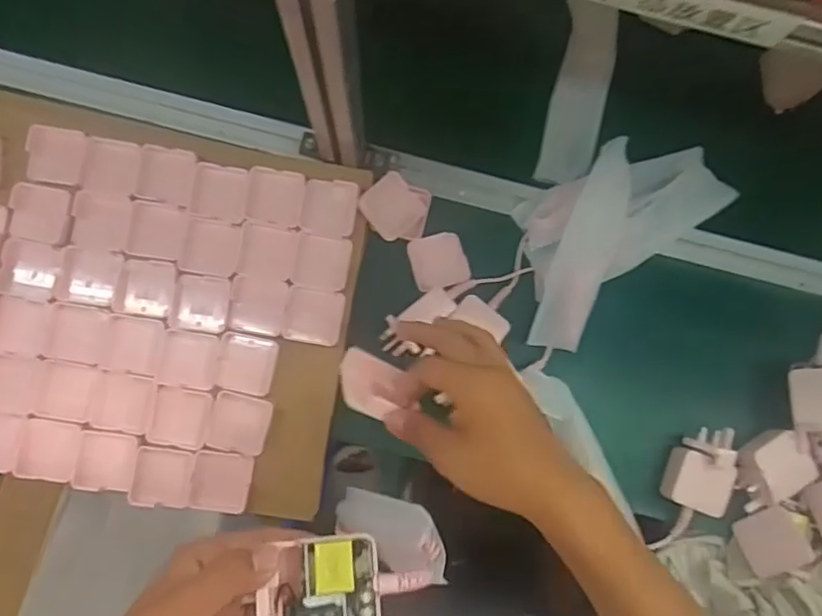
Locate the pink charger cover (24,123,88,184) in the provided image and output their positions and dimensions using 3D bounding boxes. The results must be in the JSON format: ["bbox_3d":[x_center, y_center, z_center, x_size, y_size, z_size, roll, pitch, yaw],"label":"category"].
[{"bbox_3d":[-0.390,-0.166,0.684,0.067,0.018,0.063,9,83,-2],"label":"pink charger cover"}]

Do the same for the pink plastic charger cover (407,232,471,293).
[{"bbox_3d":[0.031,-0.054,0.707,0.061,0.009,0.062,-17,85,-5],"label":"pink plastic charger cover"}]

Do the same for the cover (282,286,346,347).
[{"bbox_3d":[-0.106,0.009,0.680,0.061,0.004,0.058,9,83,-2],"label":"cover"}]

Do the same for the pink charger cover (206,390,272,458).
[{"bbox_3d":[-0.182,0.124,0.661,0.058,0.009,0.059,13,83,-2],"label":"pink charger cover"}]

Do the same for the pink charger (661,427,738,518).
[{"bbox_3d":[0.323,0.176,0.683,0.066,0.033,0.091,24,83,0],"label":"pink charger"}]

